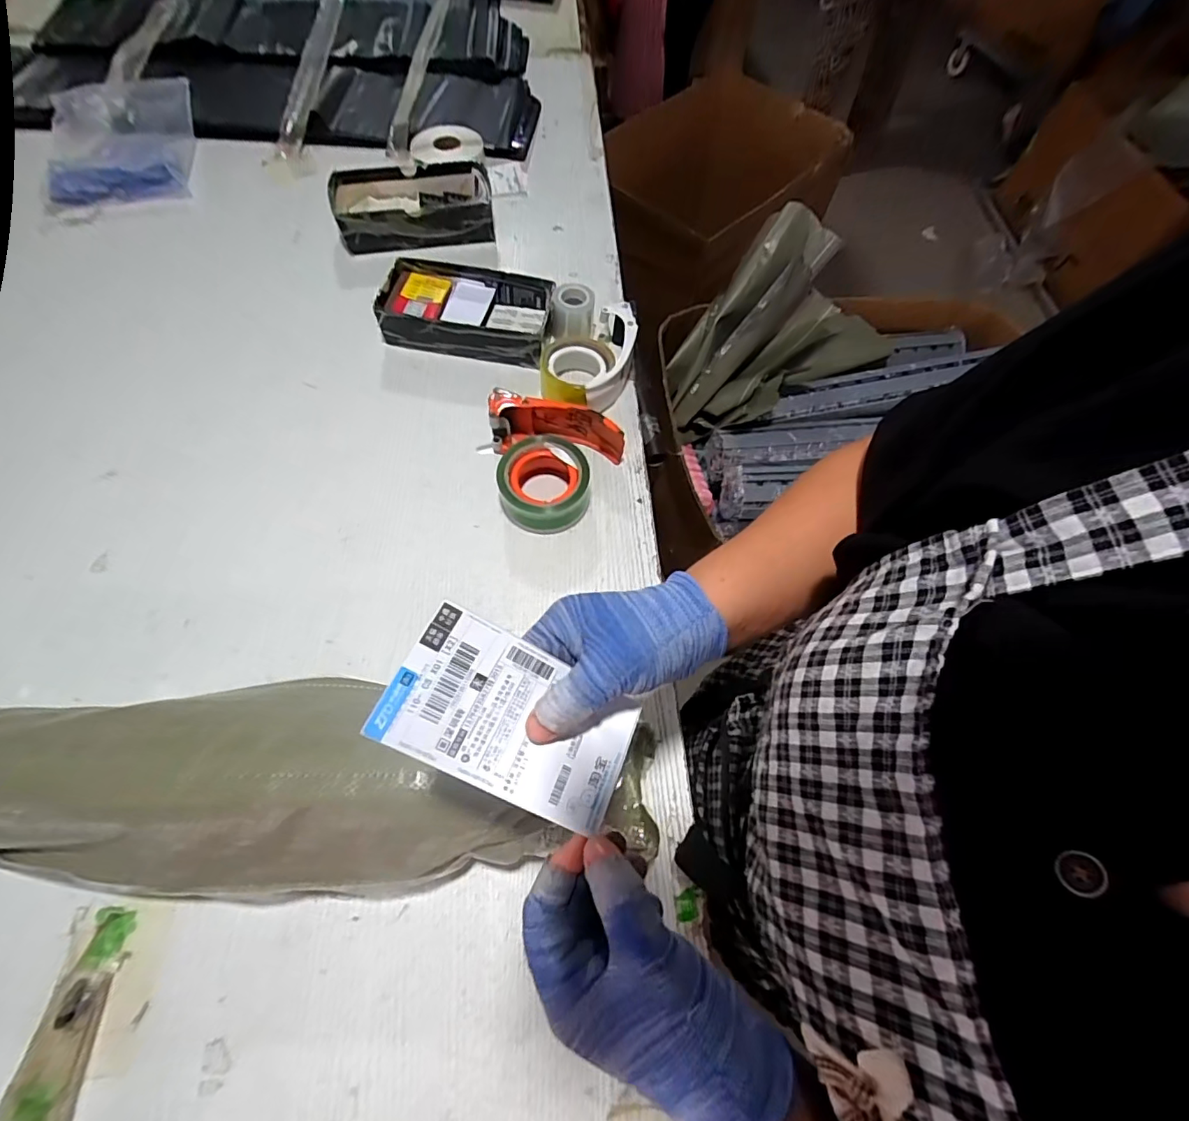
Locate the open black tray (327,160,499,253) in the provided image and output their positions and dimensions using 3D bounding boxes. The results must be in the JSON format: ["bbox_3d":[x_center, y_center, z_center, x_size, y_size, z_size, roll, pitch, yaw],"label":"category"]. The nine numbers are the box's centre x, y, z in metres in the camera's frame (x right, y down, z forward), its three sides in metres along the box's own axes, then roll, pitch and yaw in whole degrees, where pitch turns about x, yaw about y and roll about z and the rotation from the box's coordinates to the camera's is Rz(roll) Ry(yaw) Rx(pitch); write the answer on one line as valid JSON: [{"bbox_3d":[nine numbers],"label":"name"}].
[{"bbox_3d":[-0.265,-0.517,0.770,0.229,0.046,0.131,-11,65,-9],"label":"open black tray"}]

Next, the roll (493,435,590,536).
[{"bbox_3d":[-0.055,-0.081,0.574,0.096,0.059,0.091,1,64,-3],"label":"roll"}]

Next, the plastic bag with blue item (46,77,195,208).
[{"bbox_3d":[-0.743,-0.660,0.824,0.199,0.047,0.280,-10,65,-8],"label":"plastic bag with blue item"}]

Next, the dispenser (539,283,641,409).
[{"bbox_3d":[-0.007,-0.260,0.655,0.111,0.058,0.165,8,63,0],"label":"dispenser"}]

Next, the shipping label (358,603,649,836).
[{"bbox_3d":[-0.042,0.084,0.278,0.129,0.014,0.074,31,74,-12],"label":"shipping label"}]

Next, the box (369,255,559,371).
[{"bbox_3d":[-0.164,-0.324,0.691,0.213,0.056,0.115,8,63,0],"label":"box"}]

